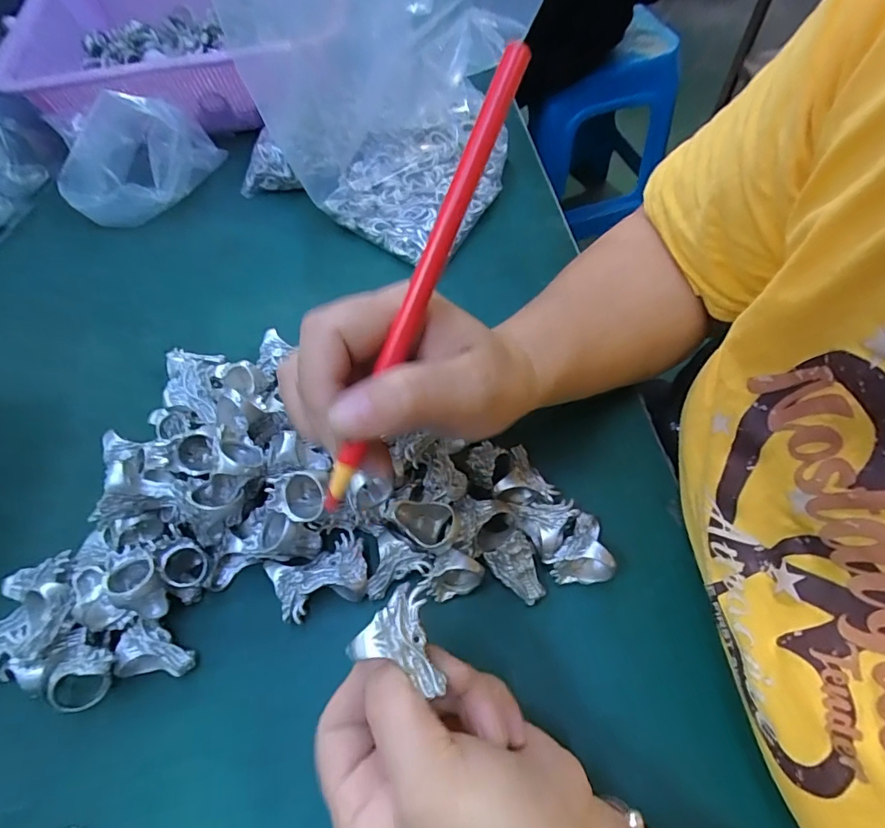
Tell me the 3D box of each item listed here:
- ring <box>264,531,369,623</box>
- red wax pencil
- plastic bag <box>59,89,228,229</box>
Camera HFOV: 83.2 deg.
[{"bbox_3d":[-0.065,0.088,0.269,0.049,0.027,0.033,-17,61,-6],"label":"ring"},{"bbox_3d":[-0.008,-0.042,0.176,0.008,0.006,0.169,27,99,17],"label":"red wax pencil"},{"bbox_3d":[-0.259,-0.217,0.417,0.118,0.082,0.092,-4,61,1],"label":"plastic bag"}]

